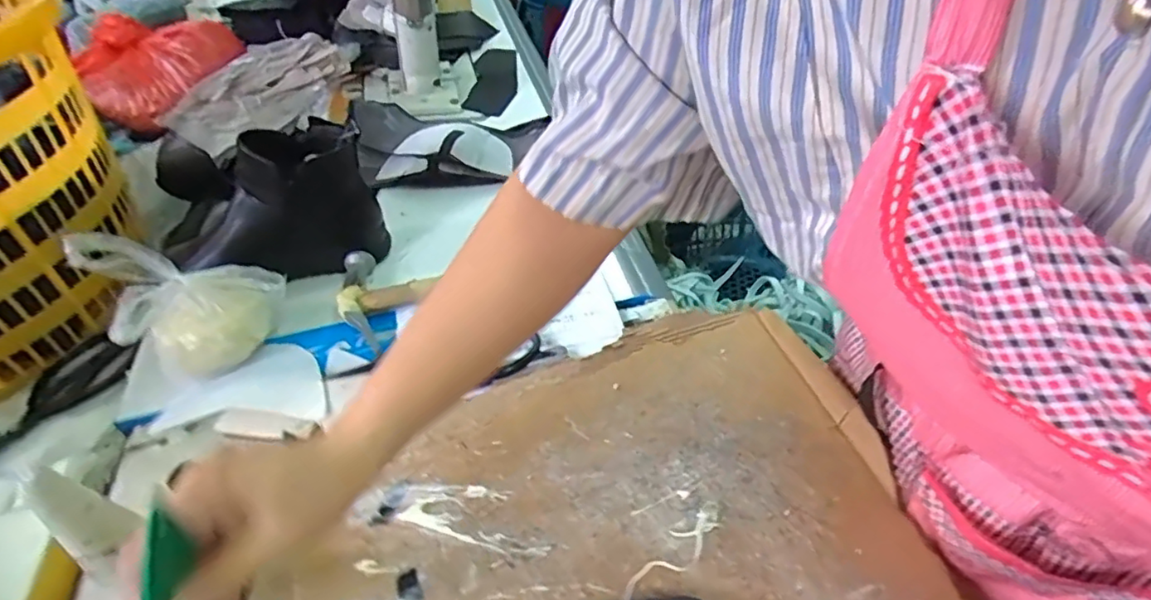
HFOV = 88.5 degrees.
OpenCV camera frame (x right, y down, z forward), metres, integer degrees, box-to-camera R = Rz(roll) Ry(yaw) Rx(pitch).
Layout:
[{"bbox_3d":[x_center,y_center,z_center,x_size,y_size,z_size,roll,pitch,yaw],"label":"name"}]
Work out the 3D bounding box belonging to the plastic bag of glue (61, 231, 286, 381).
[{"bbox_3d":[-0.335,-0.004,0.530,0.125,0.140,0.088,-32,51,-23],"label":"plastic bag of glue"}]

